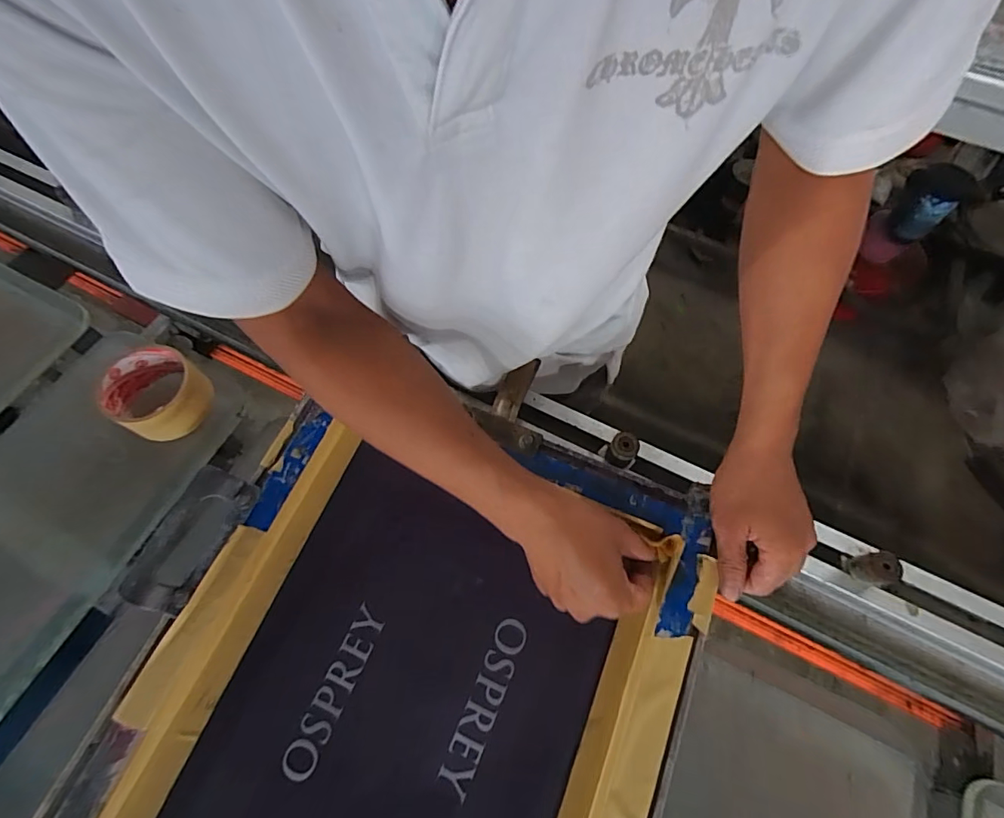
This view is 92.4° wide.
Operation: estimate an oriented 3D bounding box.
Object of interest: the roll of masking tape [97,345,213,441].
[{"bbox_3d":[-0.343,-0.013,0.485,0.081,0.059,0.086,0,65,-1],"label":"roll of masking tape"}]

